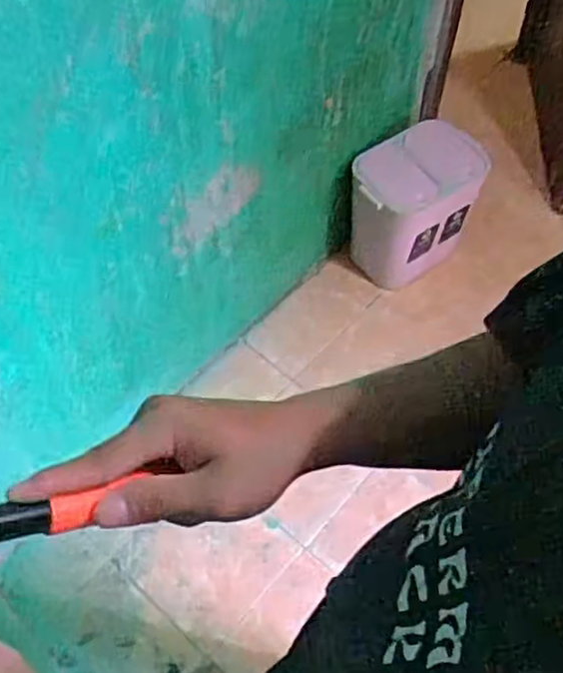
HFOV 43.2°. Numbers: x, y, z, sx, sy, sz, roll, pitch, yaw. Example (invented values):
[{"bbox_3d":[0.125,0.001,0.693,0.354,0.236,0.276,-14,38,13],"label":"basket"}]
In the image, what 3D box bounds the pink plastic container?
[{"bbox_3d":[0.356,-0.343,1.893,0.346,0.318,0.245,-35,64,-21],"label":"pink plastic container"}]

